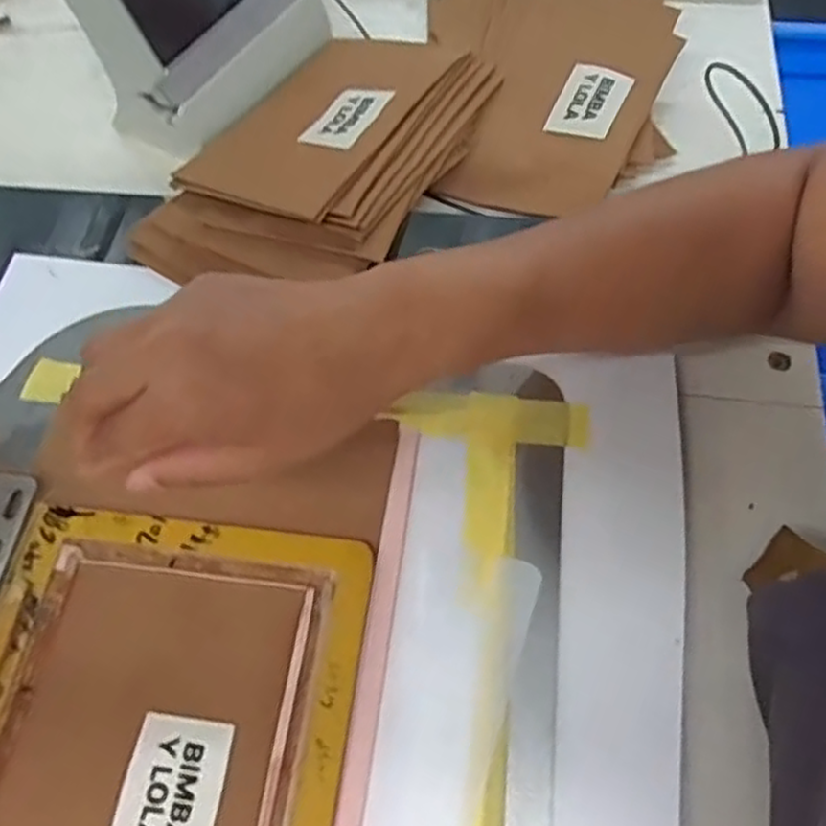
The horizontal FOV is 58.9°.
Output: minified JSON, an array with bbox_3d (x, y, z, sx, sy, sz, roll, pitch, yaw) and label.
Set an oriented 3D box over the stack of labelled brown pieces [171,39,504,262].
[{"bbox_3d":[-0.038,-0.191,0.466,0.137,0.028,0.190,23,68,14],"label":"stack of labelled brown pieces"}]

